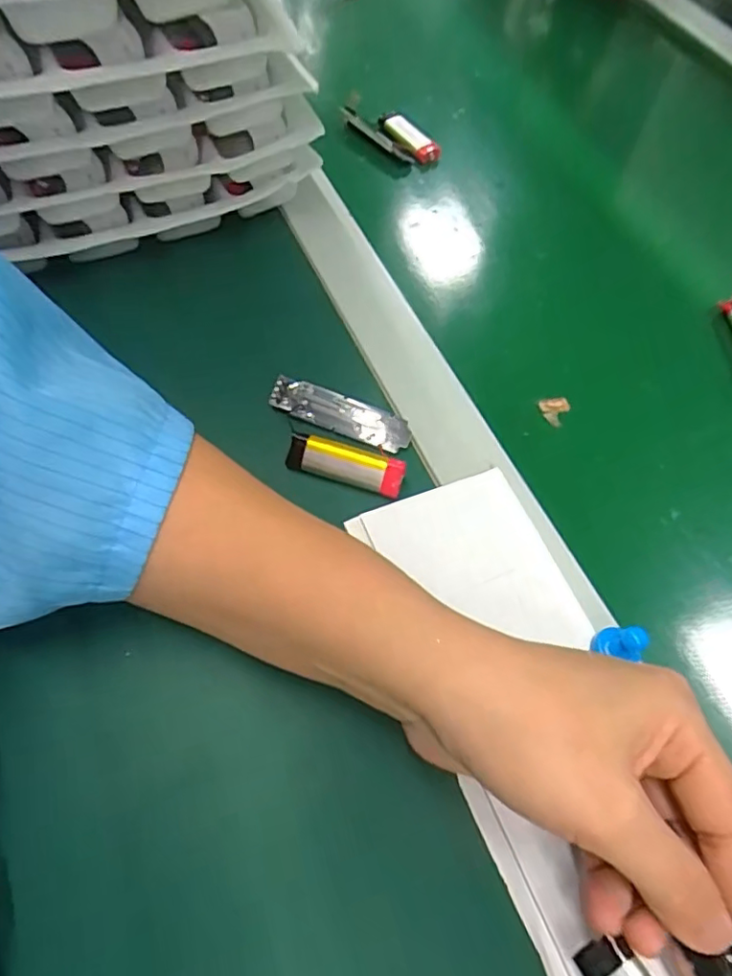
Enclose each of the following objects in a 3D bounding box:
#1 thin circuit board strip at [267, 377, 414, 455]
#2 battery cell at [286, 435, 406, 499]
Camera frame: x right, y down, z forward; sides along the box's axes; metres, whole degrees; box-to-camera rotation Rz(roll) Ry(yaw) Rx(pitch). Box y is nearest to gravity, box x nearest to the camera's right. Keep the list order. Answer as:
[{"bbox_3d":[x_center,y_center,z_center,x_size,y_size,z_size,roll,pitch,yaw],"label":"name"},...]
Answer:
[{"bbox_3d":[-0.012,-0.036,0.292,0.069,0.005,0.018,22,87,4],"label":"thin circuit board strip"},{"bbox_3d":[-0.009,-0.011,0.275,0.053,0.012,0.015,15,60,4],"label":"battery cell"}]

